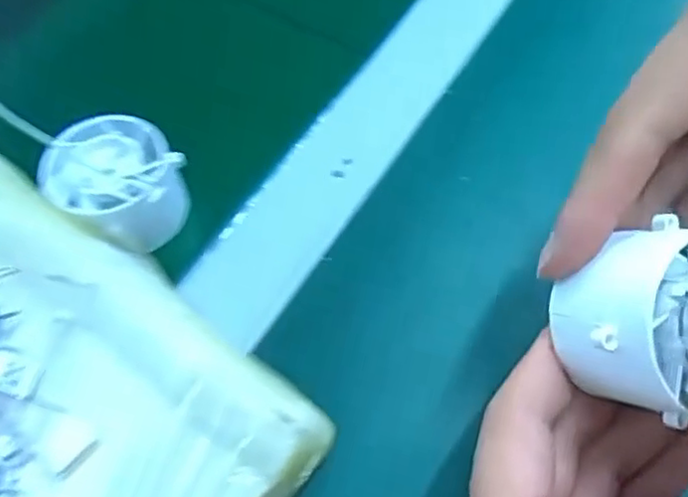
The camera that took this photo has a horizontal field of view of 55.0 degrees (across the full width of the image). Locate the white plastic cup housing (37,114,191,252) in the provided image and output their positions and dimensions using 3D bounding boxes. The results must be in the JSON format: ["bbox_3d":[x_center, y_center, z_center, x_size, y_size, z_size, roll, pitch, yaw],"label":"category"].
[{"bbox_3d":[-0.095,-0.028,0.281,0.052,0.032,0.047,25,65,16],"label":"white plastic cup housing"}]

